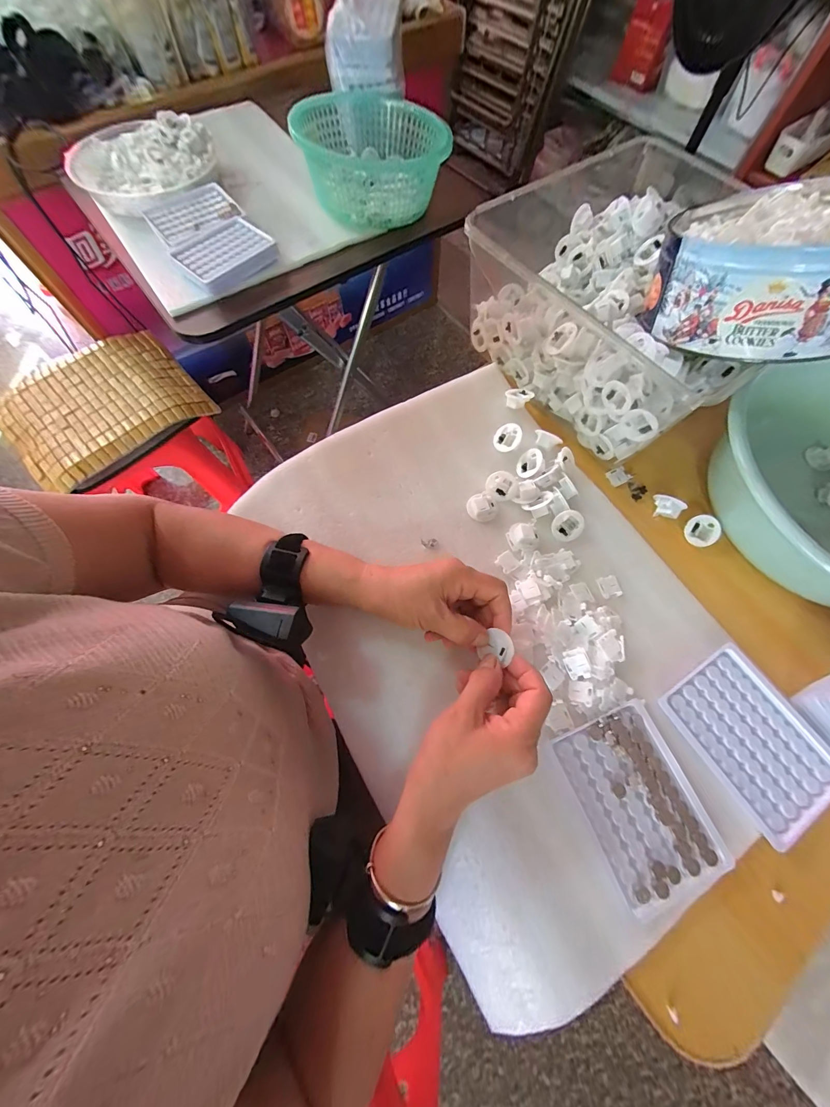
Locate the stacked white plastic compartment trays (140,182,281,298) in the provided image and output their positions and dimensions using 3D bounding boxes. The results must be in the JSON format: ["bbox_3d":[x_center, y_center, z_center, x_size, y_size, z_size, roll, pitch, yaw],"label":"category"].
[{"bbox_3d":[-0.311,-0.483,0.542,0.127,0.029,0.191,-37,74,-13],"label":"stacked white plastic compartment trays"}]

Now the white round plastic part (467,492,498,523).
[{"bbox_3d":[0.072,-0.050,0.380,0.032,0.016,0.029,19,70,7],"label":"white round plastic part"}]

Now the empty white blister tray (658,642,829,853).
[{"bbox_3d":[0.291,0.158,0.310,0.100,0.017,0.127,-30,72,-11],"label":"empty white blister tray"}]

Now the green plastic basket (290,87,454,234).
[{"bbox_3d":[-0.059,-0.639,0.574,0.223,0.091,0.221,0,69,0],"label":"green plastic basket"}]

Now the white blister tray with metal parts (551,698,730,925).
[{"bbox_3d":[0.182,0.199,0.288,0.091,0.009,0.128,-21,70,-8],"label":"white blister tray with metal parts"}]

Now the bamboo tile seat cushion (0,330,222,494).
[{"bbox_3d":[-0.666,-0.320,0.765,0.336,0.040,0.353,42,74,14],"label":"bamboo tile seat cushion"}]

